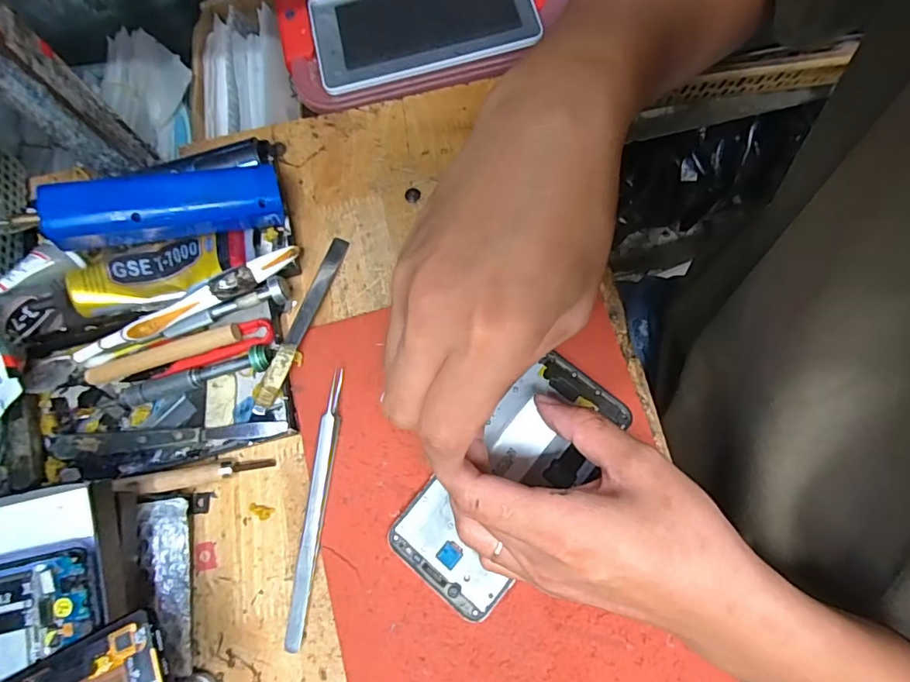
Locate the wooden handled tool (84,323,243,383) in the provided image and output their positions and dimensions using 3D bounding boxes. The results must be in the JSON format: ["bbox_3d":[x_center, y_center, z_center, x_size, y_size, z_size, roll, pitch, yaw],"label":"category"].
[{"bbox_3d":[-0.182,0.009,0.315,0.099,0.014,0.011,-16,74,-2],"label":"wooden handled tool"}]

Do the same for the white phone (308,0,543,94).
[{"bbox_3d":[-0.027,-0.270,0.429,0.185,0.015,0.099,-13,74,-2],"label":"white phone"}]

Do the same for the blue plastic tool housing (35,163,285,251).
[{"bbox_3d":[-0.176,-0.084,0.312,0.128,0.028,0.029,-13,73,-20],"label":"blue plastic tool housing"}]

